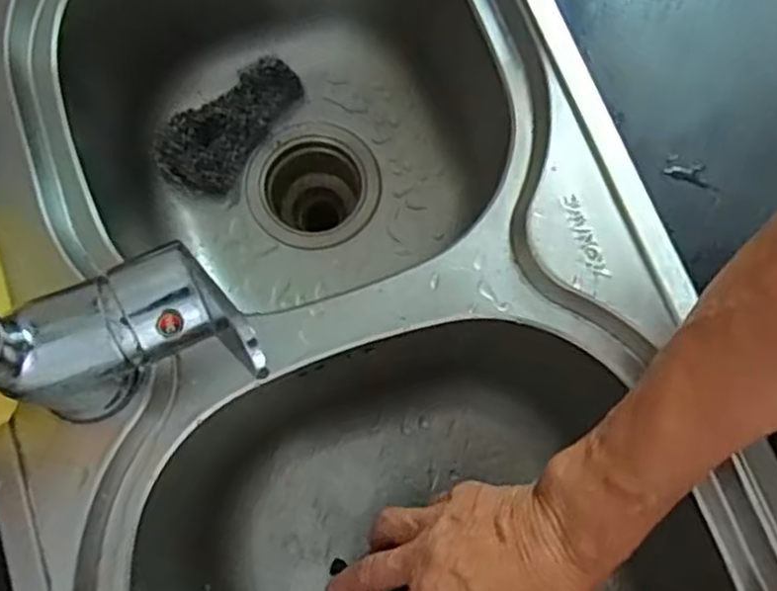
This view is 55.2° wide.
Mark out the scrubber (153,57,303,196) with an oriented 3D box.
[{"bbox_3d":[-0.130,-0.142,0.604,0.061,0.034,0.133,31,77,7],"label":"scrubber"}]

